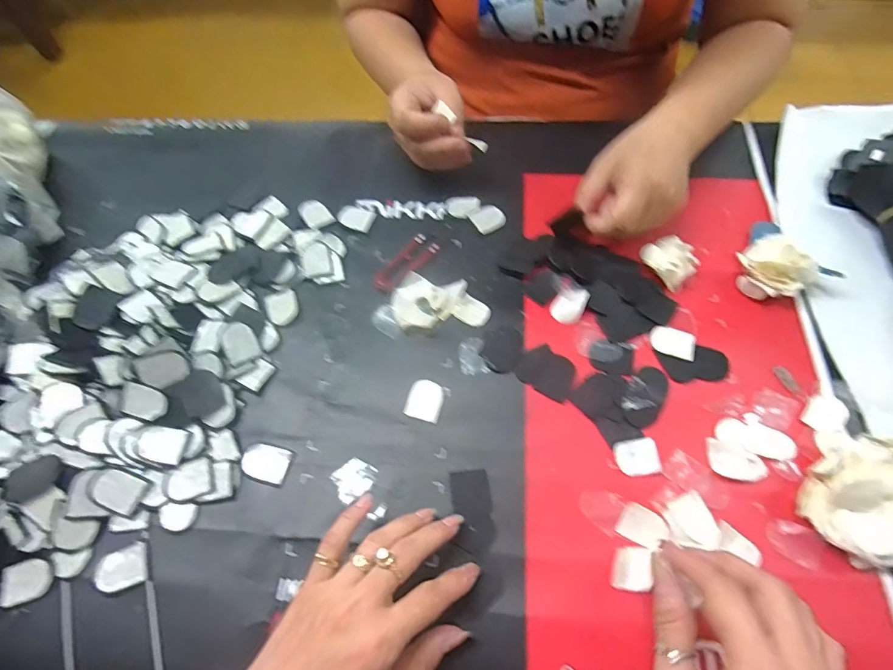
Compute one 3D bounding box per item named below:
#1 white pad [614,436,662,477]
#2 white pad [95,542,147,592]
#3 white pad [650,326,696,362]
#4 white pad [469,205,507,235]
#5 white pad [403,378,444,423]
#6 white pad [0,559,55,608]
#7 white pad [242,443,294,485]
[{"bbox_3d":[0.135,0.086,0.332,0.029,0.004,0.026,-9,64,-2],"label":"white pad"},{"bbox_3d":[-0.215,0.155,0.310,0.029,0.005,0.024,-22,65,-8],"label":"white pad"},{"bbox_3d":[0.178,0.006,0.369,0.034,0.004,0.024,16,66,10],"label":"white pad"},{"bbox_3d":[0.039,-0.107,0.435,0.030,0.004,0.026,-31,67,-12],"label":"white pad"},{"bbox_3d":[-0.016,0.049,0.358,0.027,0.004,0.031,15,66,9],"label":"white pad"},{"bbox_3d":[-0.276,0.162,0.310,0.031,0.005,0.026,-18,65,-6],"label":"white pad"},{"bbox_3d":[-0.130,0.092,0.339,0.032,0.004,0.025,12,65,8],"label":"white pad"}]

